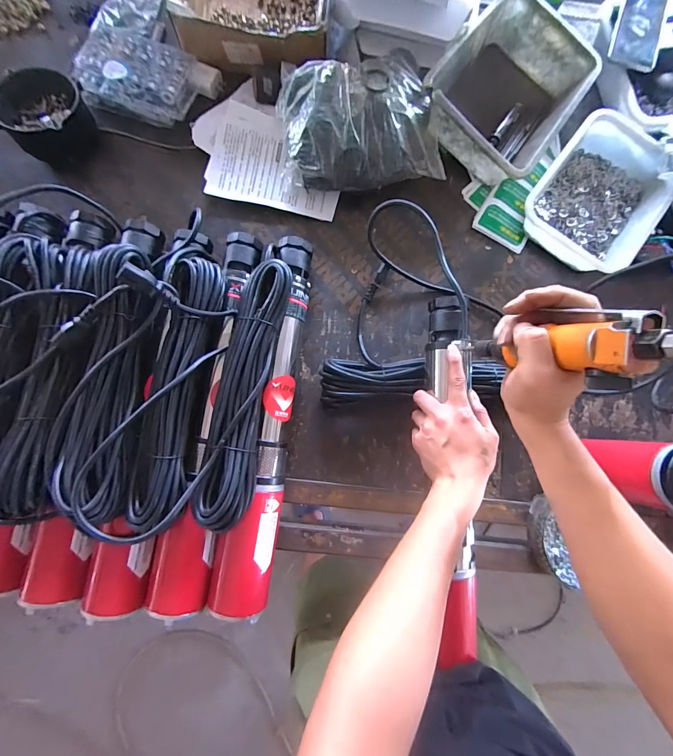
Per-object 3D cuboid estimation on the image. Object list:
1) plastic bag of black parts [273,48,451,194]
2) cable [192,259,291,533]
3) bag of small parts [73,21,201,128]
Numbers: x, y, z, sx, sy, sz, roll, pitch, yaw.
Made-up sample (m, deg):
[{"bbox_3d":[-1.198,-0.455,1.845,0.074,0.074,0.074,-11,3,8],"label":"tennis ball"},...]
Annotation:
[{"bbox_3d":[0.034,-0.404,0.547,0.243,0.096,0.182,-7,82,-2],"label":"plastic bag of black parts"},{"bbox_3d":[-0.117,0.012,0.429,0.069,0.046,0.335,9,82,0],"label":"cable"},{"bbox_3d":[-0.328,-0.500,0.558,0.189,0.029,0.137,21,82,2],"label":"bag of small parts"}]

